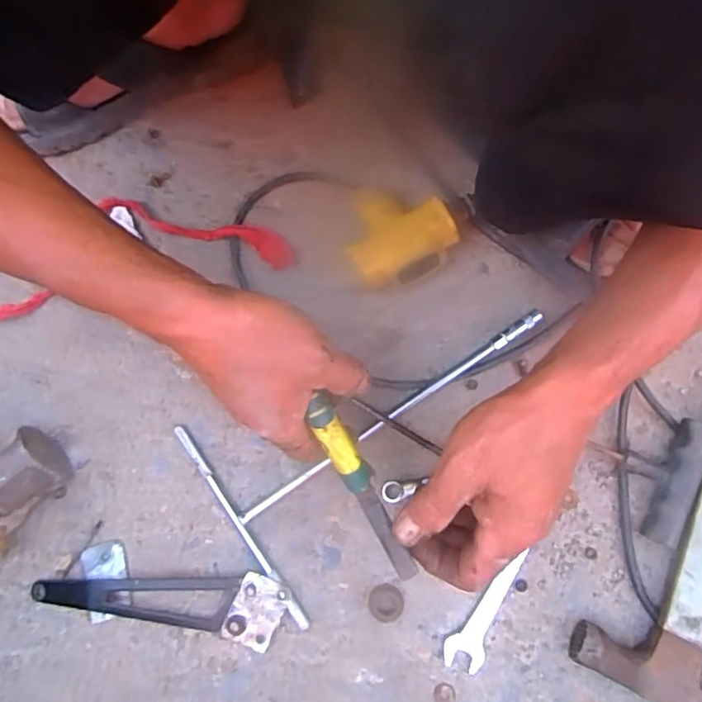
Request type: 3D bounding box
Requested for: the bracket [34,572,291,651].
[{"bbox_3d":[-0.144,0.180,0.434,0.187,0.013,0.051,10,77,4],"label":"bracket"}]

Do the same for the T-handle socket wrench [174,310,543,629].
[{"bbox_3d":[0.028,0.051,0.461,0.291,0.015,0.171,-35,78,-7],"label":"T-handle socket wrench"}]

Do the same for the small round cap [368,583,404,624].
[{"bbox_3d":[0.026,0.188,0.430,0.025,0.011,0.026,0,76,2],"label":"small round cap"}]

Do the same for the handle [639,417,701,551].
[{"bbox_3d":[0.247,0.099,0.439,0.025,0.026,0.094,23,78,7],"label":"handle"}]

